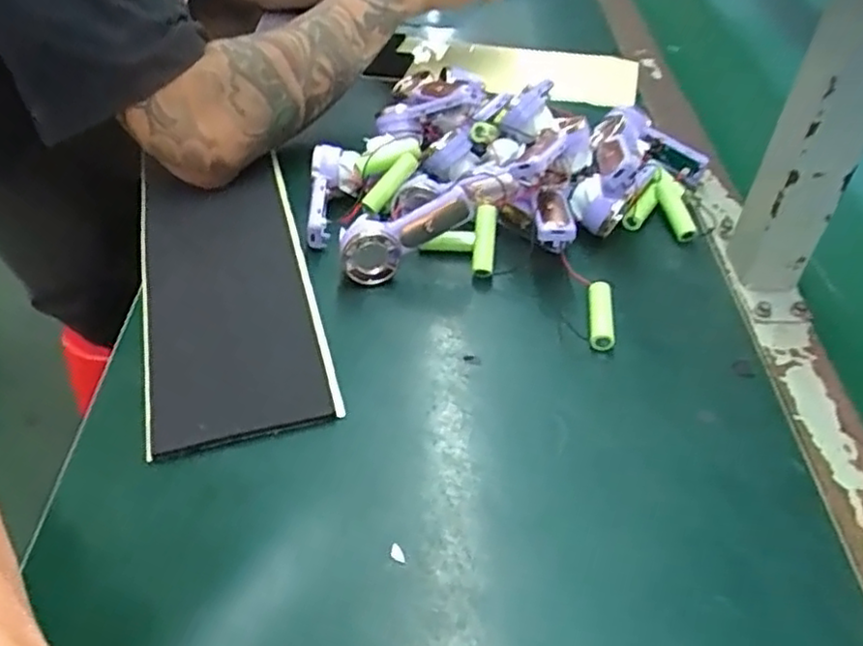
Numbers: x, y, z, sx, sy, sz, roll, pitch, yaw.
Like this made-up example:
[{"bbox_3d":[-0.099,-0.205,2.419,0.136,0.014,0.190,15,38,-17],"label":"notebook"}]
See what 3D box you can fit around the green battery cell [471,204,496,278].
[{"bbox_3d":[0.036,-0.057,0.488,0.014,0.013,0.049,4,81,1],"label":"green battery cell"}]

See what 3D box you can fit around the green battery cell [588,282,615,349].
[{"bbox_3d":[0.108,-0.005,0.455,0.014,0.013,0.049,5,45,3],"label":"green battery cell"}]

